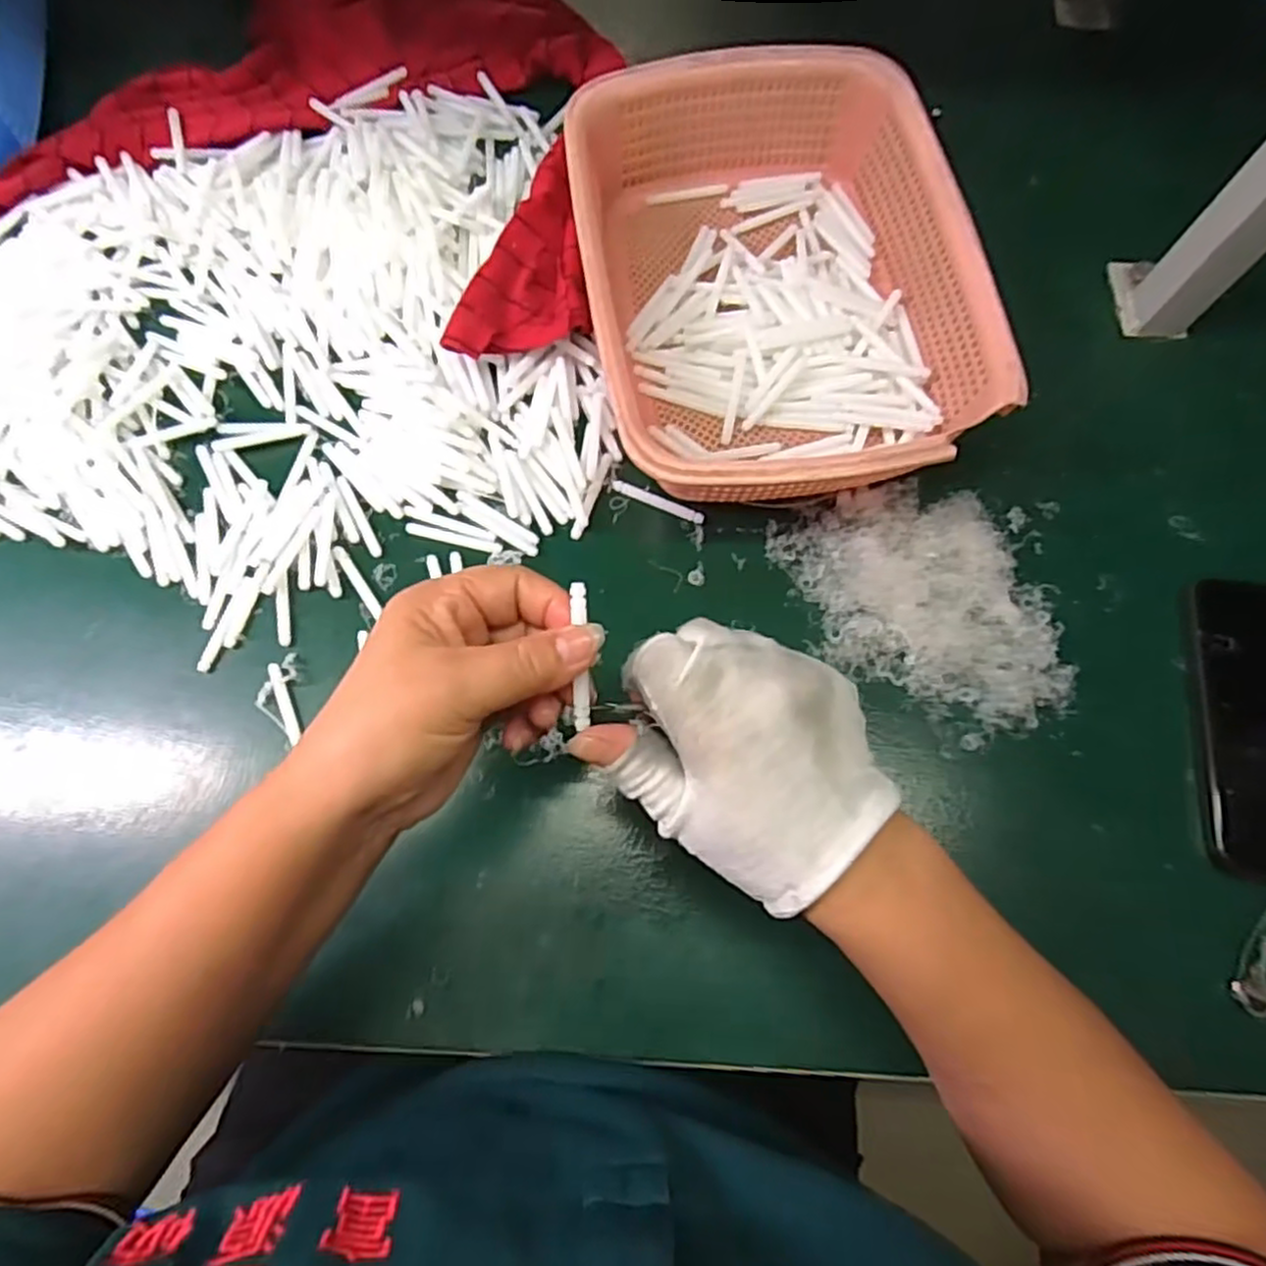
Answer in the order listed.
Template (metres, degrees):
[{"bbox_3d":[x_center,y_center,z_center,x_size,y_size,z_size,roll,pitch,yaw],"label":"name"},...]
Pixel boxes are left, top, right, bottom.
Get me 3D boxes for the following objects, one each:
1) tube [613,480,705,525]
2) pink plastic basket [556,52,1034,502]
[{"bbox_3d":[0.015,-0.080,0.438,0.058,0.004,0.007,23,76,7],"label":"tube"},{"bbox_3d":[0.082,-0.208,0.441,0.211,0.078,0.291,-10,74,-2],"label":"pink plastic basket"}]

